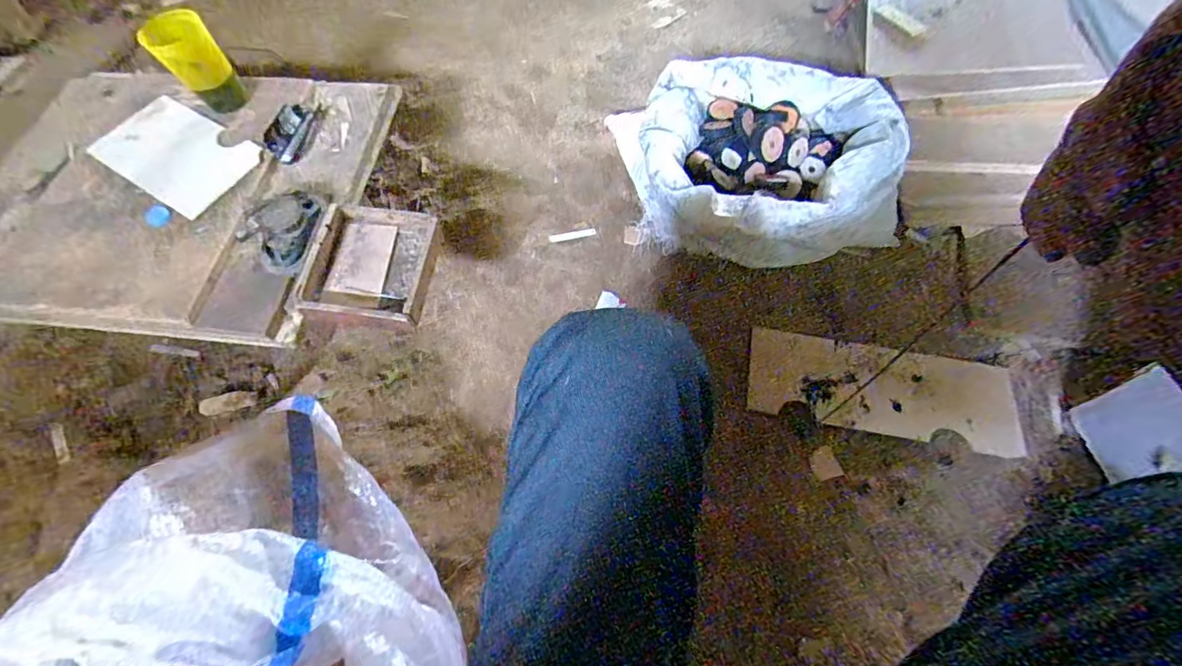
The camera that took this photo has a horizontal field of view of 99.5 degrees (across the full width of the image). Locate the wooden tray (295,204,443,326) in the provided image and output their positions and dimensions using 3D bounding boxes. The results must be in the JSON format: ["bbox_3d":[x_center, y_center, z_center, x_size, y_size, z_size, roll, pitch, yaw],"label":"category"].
[{"bbox_3d":[-0.272,-0.085,0.622,0.148,0.038,0.172,5,63,6],"label":"wooden tray"}]

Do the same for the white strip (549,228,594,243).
[{"bbox_3d":[-0.032,-0.168,0.860,0.079,0.006,0.014,-14,62,-4],"label":"white strip"}]

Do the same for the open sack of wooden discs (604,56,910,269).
[{"bbox_3d":[0.282,-0.256,0.797,0.426,0.176,0.312,26,67,15],"label":"open sack of wooden discs"}]

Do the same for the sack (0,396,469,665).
[{"bbox_3d":[-0.328,0.269,0.424,0.303,0.250,0.412,-37,69,-17],"label":"sack"}]

